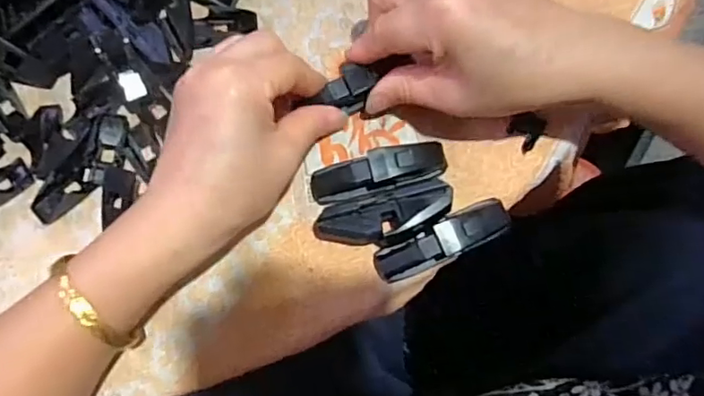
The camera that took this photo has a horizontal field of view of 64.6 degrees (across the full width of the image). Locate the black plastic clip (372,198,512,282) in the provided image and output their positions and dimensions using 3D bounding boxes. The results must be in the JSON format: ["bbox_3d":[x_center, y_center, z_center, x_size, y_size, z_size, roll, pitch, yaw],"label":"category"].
[{"bbox_3d":[0.050,0.024,0.303,0.076,0.024,0.021,-26,81,1],"label":"black plastic clip"}]

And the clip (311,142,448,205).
[{"bbox_3d":[0.014,-0.014,0.309,0.075,0.026,0.023,-11,81,3],"label":"clip"}]

